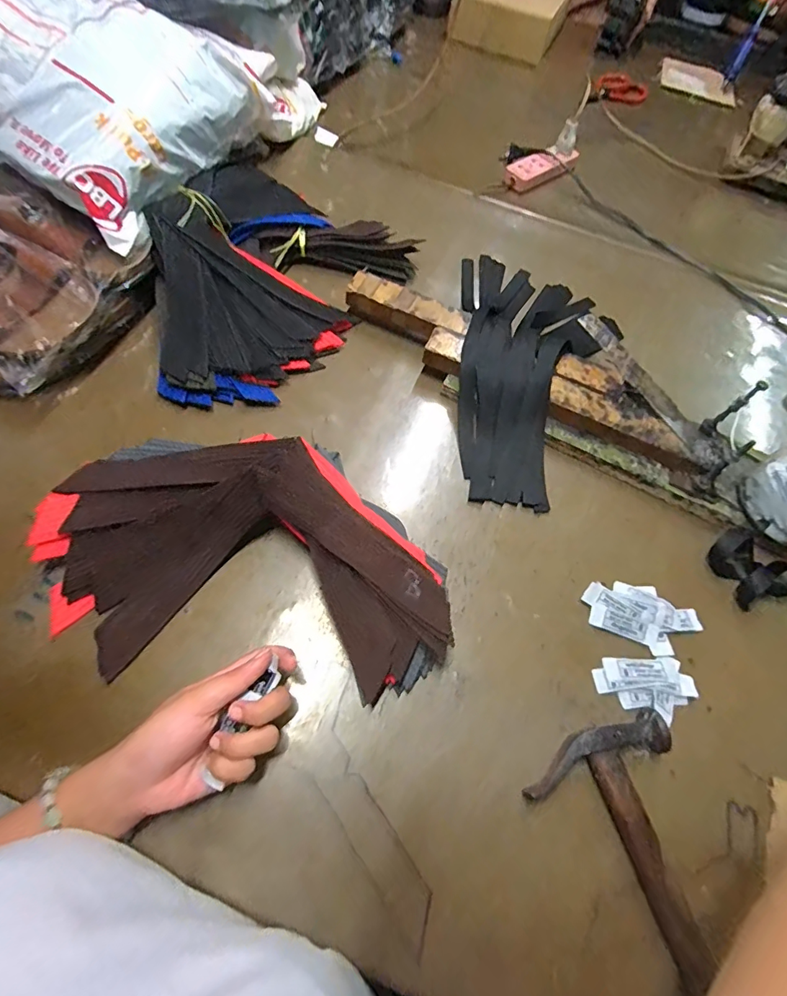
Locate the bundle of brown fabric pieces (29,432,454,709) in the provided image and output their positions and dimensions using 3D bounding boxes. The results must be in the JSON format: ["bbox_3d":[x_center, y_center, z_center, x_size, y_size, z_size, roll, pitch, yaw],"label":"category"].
[{"bbox_3d":[-0.120,0.046,0.391,0.337,0.074,0.193,7,62,-2],"label":"bundle of brown fabric pieces"}]

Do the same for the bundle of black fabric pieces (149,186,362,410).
[{"bbox_3d":[-0.157,-0.201,0.495,0.210,0.101,0.208,8,62,-3],"label":"bundle of black fabric pieces"}]

